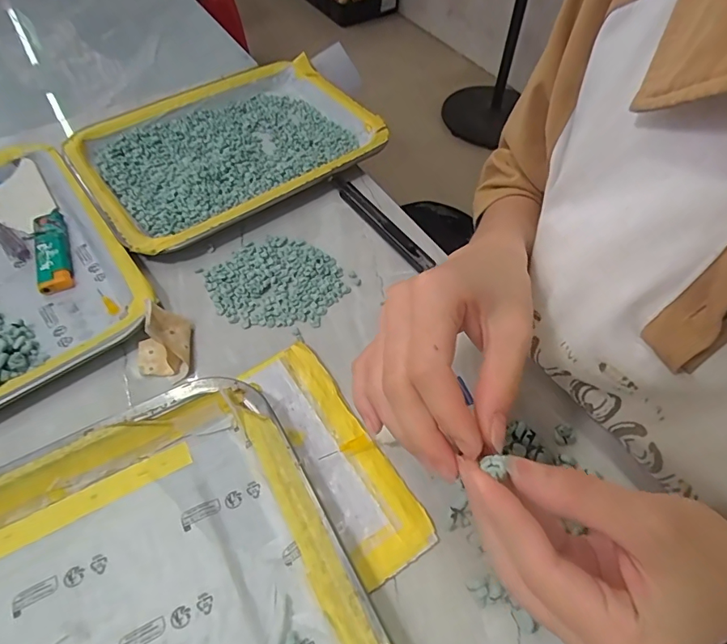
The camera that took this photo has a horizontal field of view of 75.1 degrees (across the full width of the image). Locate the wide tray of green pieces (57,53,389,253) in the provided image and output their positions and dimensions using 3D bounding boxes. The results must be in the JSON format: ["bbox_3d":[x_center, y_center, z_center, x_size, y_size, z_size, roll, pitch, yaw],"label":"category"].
[{"bbox_3d":[-0.123,-0.170,0.449,0.266,0.029,0.190,-34,64,-22],"label":"wide tray of green pieces"}]

